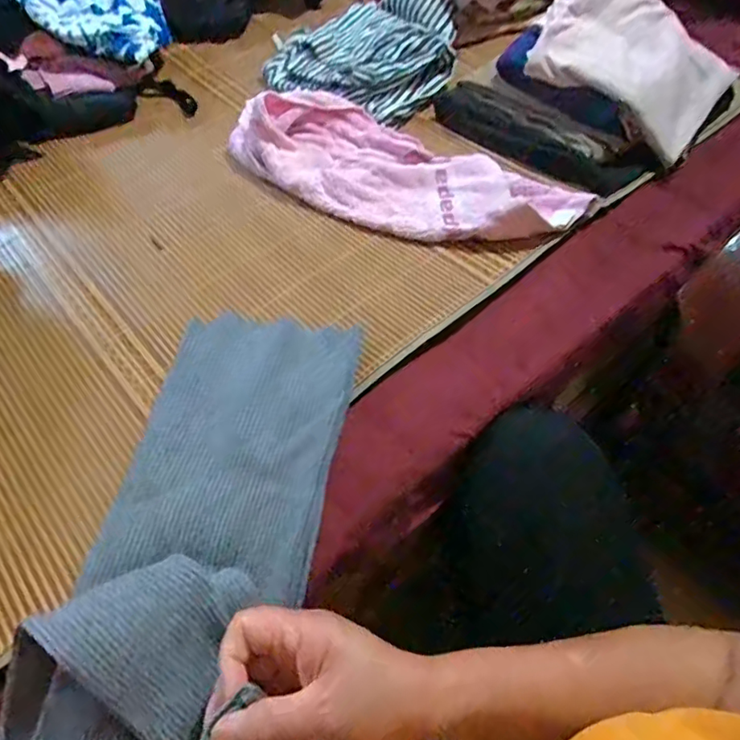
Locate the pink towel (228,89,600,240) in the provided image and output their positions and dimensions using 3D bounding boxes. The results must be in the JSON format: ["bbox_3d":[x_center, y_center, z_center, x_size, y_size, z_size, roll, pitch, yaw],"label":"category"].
[{"bbox_3d":[0.032,-0.247,0.684,0.454,0.060,0.172,26,60,16],"label":"pink towel"}]

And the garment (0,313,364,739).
[{"bbox_3d":[-0.138,0.174,0.377,0.165,0.081,0.557,9,52,5],"label":"garment"}]

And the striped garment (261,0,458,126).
[{"bbox_3d":[-0.012,-0.497,0.825,0.279,0.069,0.333,4,56,2],"label":"striped garment"}]

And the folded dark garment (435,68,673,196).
[{"bbox_3d":[0.213,-0.300,0.713,0.301,0.064,0.077,31,61,19],"label":"folded dark garment"}]

